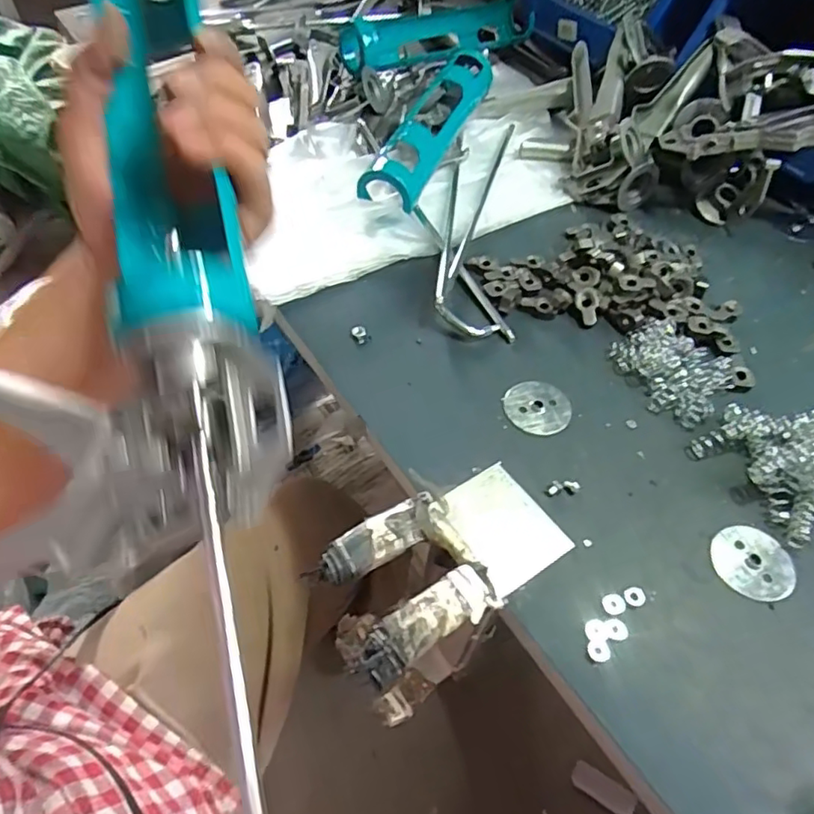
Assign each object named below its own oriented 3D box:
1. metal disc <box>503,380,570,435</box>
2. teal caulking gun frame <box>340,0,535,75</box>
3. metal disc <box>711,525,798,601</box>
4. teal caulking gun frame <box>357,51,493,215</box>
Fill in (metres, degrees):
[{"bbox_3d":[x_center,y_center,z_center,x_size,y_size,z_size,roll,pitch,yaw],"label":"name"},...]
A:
[{"bbox_3d":[0.093,-0.001,0.421,0.047,0.004,0.046,2,53,-2],"label":"metal disc"},{"bbox_3d":[0.038,-0.427,0.668,0.251,0.044,0.078,-33,61,-25],"label":"teal caulking gun frame"},{"bbox_3d":[0.208,0.092,0.354,0.045,0.004,0.043,2,53,-2],"label":"metal disc"},{"bbox_3d":[0.023,-0.272,0.584,0.055,0.051,0.251,19,54,11],"label":"teal caulking gun frame"}]

